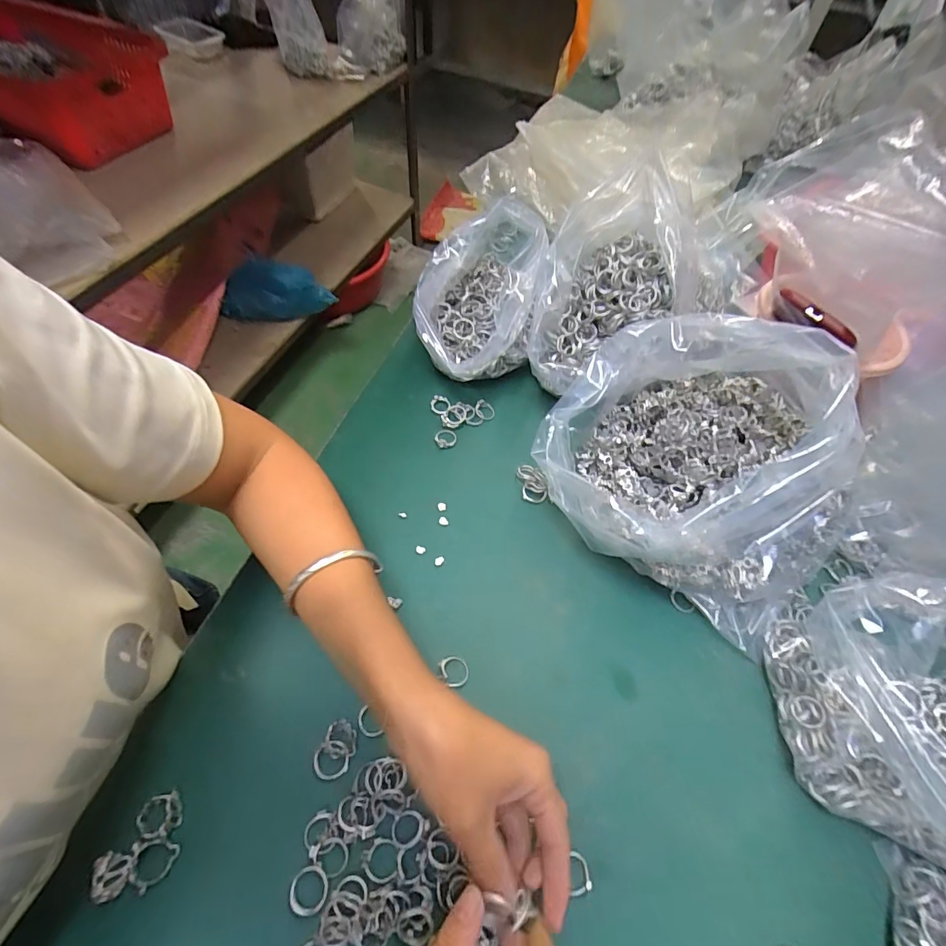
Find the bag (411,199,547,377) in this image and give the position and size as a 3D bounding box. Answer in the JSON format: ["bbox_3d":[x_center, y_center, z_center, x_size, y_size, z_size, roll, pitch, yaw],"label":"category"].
[{"bbox_3d":[0.006,-0.168,0.459,0.109,0.137,0.143,12,57,3],"label":"bag"}]

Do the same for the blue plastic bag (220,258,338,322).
[{"bbox_3d":[-0.523,-0.480,1.213,0.280,0.148,0.082,0,57,-5],"label":"blue plastic bag"}]

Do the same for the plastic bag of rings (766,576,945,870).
[{"bbox_3d":[0.294,0.152,0.287,0.151,0.130,0.151,15,57,5],"label":"plastic bag of rings"}]

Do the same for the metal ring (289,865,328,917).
[{"bbox_3d":[-0.095,0.241,0.266,0.023,0.004,0.021,2,57,-3],"label":"metal ring"}]

